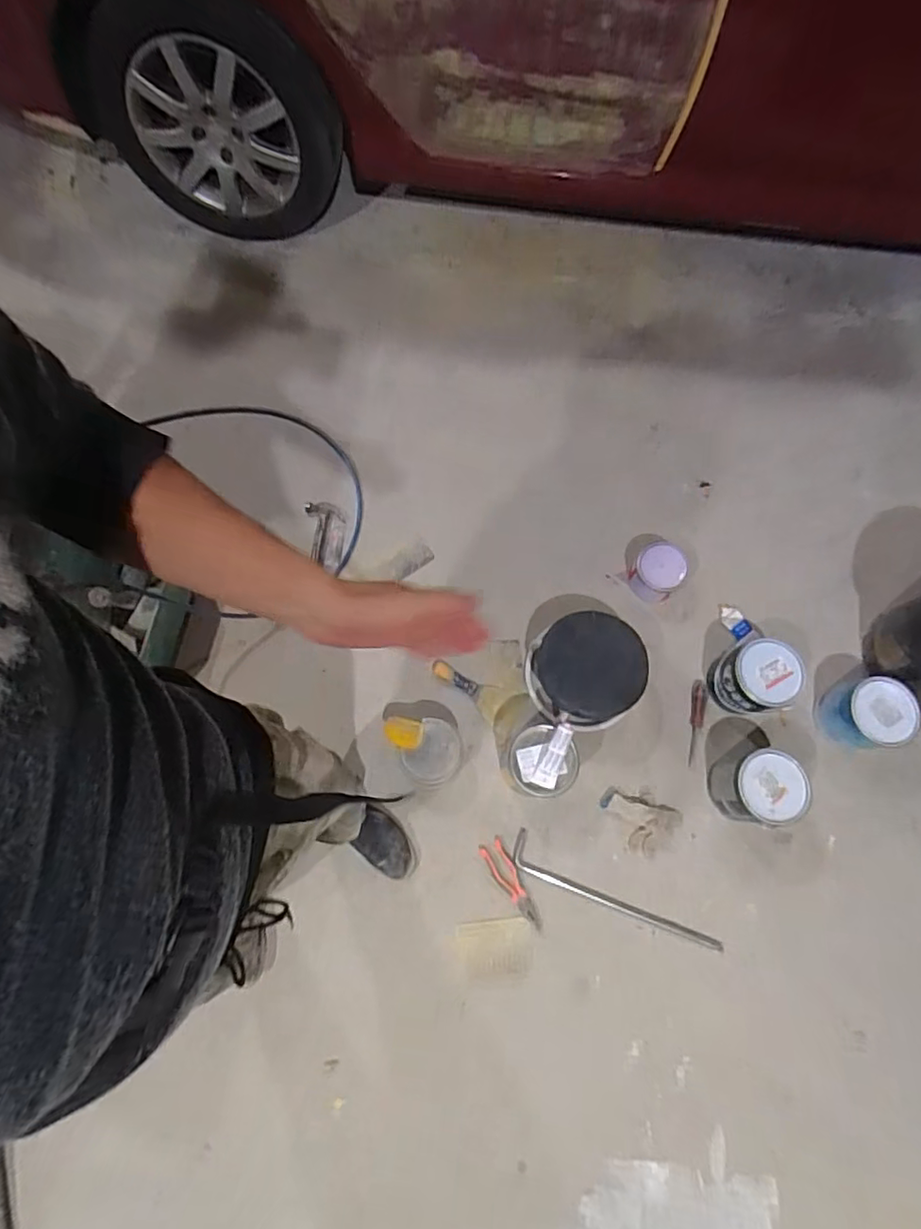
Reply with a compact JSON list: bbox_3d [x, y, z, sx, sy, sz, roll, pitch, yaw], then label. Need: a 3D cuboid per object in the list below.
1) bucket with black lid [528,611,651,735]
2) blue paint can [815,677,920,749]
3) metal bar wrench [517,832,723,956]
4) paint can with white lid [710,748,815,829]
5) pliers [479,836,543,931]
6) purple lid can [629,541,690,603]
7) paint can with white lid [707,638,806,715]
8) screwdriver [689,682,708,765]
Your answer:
[{"bbox_3d":[0.288,0.129,1.374,0.234,0.182,0.256,0,74,0],"label":"bucket with black lid"},{"bbox_3d":[0.954,0.230,1.379,0.182,0.119,0.166,-8,73,-4],"label":"blue paint can"},{"bbox_3d":[0.344,0.640,1.325,0.490,0.016,0.077,26,75,7],"label":"metal bar wrench"},{"bbox_3d":[0.667,0.386,1.325,0.154,0.152,0.175,8,74,2],"label":"paint can with white lid"},{"bbox_3d":[0.108,0.594,1.294,0.056,0.009,0.196,-27,76,-8],"label":"pliers"},{"bbox_3d":[0.493,-0.104,1.482,0.118,0.123,0.112,0,74,0],"label":"purple lid can"},{"bbox_3d":[0.698,0.148,1.401,0.177,0.154,0.164,-22,74,-8],"label":"paint can with white lid"},{"bbox_3d":[0.582,0.266,1.447,0.036,0.030,0.205,8,74,2],"label":"screwdriver"}]

